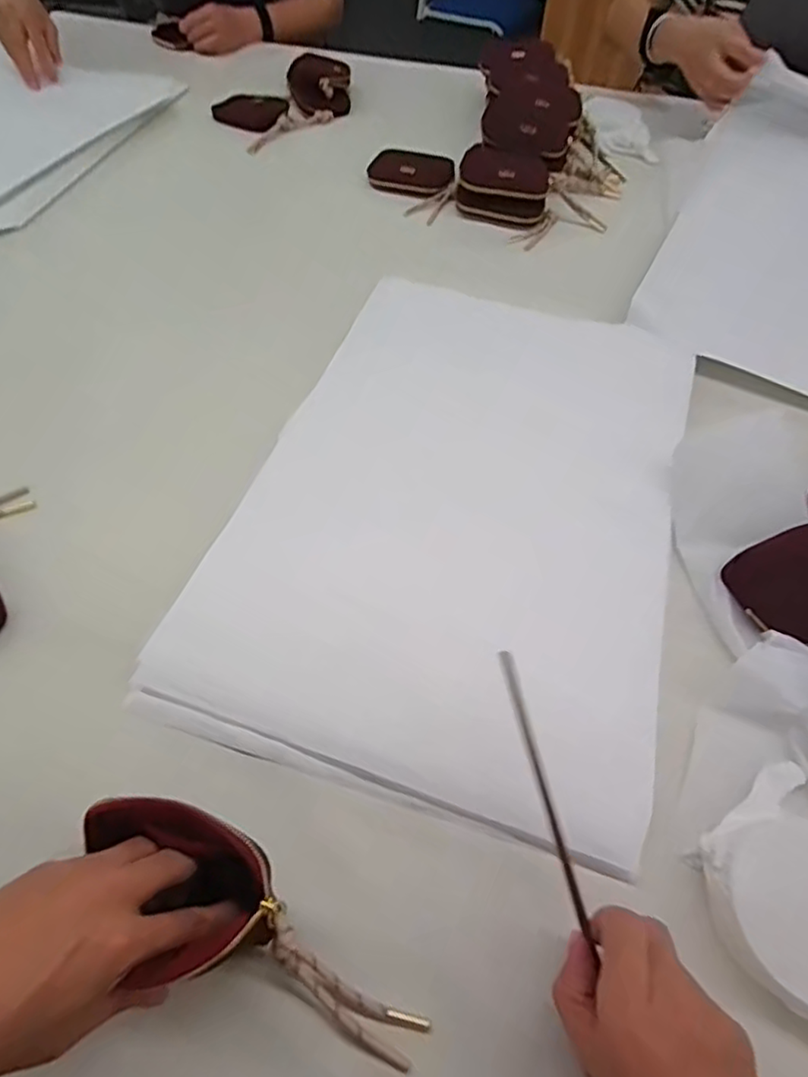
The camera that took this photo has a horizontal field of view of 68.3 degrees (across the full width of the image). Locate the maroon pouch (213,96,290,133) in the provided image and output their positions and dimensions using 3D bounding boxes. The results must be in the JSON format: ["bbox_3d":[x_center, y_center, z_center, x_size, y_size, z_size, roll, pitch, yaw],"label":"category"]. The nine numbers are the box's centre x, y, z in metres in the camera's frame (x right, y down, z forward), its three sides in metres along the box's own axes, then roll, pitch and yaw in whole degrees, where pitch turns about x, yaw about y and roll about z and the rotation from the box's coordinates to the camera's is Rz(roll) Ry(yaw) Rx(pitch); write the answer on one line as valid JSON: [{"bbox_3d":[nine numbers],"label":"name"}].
[{"bbox_3d":[-0.247,-0.678,0.942,0.114,0.018,0.075,18,57,11],"label":"maroon pouch"}]

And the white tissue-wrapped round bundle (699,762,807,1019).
[{"bbox_3d":[0.242,0.218,0.341,0.104,0.034,0.147,-19,58,-13],"label":"white tissue-wrapped round bundle"}]

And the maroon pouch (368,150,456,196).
[{"bbox_3d":[0.012,-0.517,0.842,0.118,0.025,0.073,10,56,6],"label":"maroon pouch"}]

